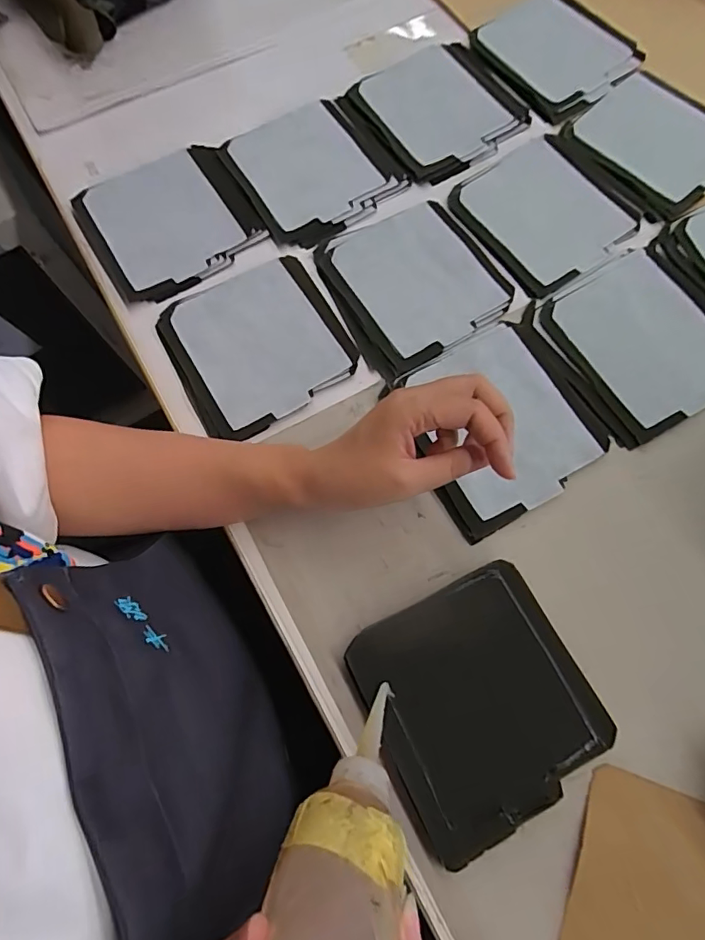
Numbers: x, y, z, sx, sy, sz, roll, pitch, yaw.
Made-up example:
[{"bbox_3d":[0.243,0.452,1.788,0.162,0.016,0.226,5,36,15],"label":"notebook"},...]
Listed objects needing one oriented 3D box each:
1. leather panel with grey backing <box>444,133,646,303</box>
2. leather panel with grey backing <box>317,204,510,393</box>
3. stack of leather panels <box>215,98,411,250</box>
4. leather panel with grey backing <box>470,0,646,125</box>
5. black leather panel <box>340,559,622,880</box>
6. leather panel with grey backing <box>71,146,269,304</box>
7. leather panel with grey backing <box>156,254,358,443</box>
[{"bbox_3d":[0.174,-0.237,0.447,0.134,0.005,0.139,-32,74,-9],"label":"leather panel with grey backing"},{"bbox_3d":[0.051,-0.162,0.427,0.134,0.010,0.146,-29,72,-5],"label":"leather panel with grey backing"},{"bbox_3d":[-0.038,-0.284,0.464,0.138,0.007,0.143,-32,74,-9],"label":"stack of leather panels"},{"bbox_3d":[0.207,-0.428,0.507,0.126,0.009,0.143,-32,74,-9],"label":"leather panel with grey backing"},{"bbox_3d":[0.081,0.145,0.316,0.133,0.013,0.136,-25,73,-7],"label":"black leather panel"},{"bbox_3d":[-0.162,-0.226,0.445,0.142,0.005,0.136,-32,74,-9],"label":"leather panel with grey backing"},{"bbox_3d":[-0.078,-0.106,0.404,0.136,0.006,0.137,-29,74,-8],"label":"leather panel with grey backing"}]

